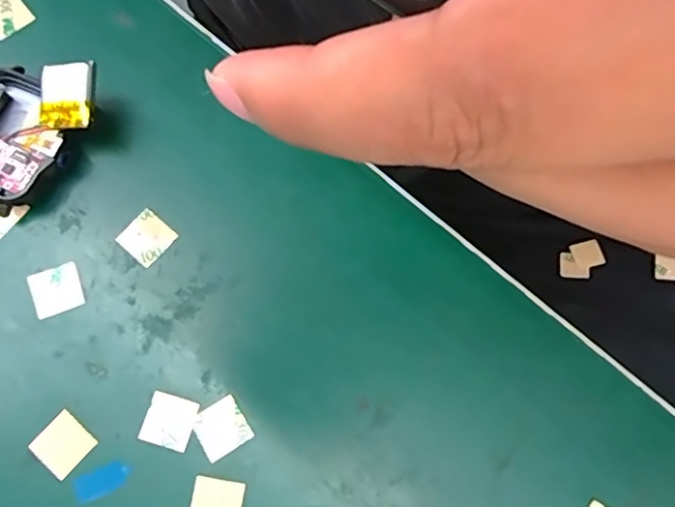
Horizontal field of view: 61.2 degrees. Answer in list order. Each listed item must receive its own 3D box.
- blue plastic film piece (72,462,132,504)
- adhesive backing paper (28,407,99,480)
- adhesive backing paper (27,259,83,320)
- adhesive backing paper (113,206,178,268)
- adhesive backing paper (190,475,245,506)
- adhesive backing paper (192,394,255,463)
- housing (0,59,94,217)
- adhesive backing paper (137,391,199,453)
[{"bbox_3d":[-0.072,0.069,0.175,0.017,0.004,0.008,-26,76,-8],"label":"blue plastic film piece"},{"bbox_3d":[-0.085,0.059,0.177,0.015,0.004,0.015,41,78,8],"label":"adhesive backing paper"},{"bbox_3d":[-0.093,0.012,0.189,0.016,0.004,0.015,-21,78,-8],"label":"adhesive backing paper"},{"bbox_3d":[-0.065,-0.005,0.194,0.015,0.004,0.015,40,81,4],"label":"adhesive backing paper"},{"bbox_3d":[-0.037,0.077,0.175,0.015,0.004,0.015,9,78,3],"label":"adhesive backing paper"},{"bbox_3d":[-0.037,0.054,0.178,0.016,0.004,0.015,-32,79,-8],"label":"adhesive backing paper"},{"bbox_3d":[-0.106,-0.041,0.191,0.045,0.019,0.051,21,77,4],"label":"housing"},{"bbox_3d":[-0.053,0.053,0.180,0.015,0.004,0.015,16,76,4],"label":"adhesive backing paper"}]

